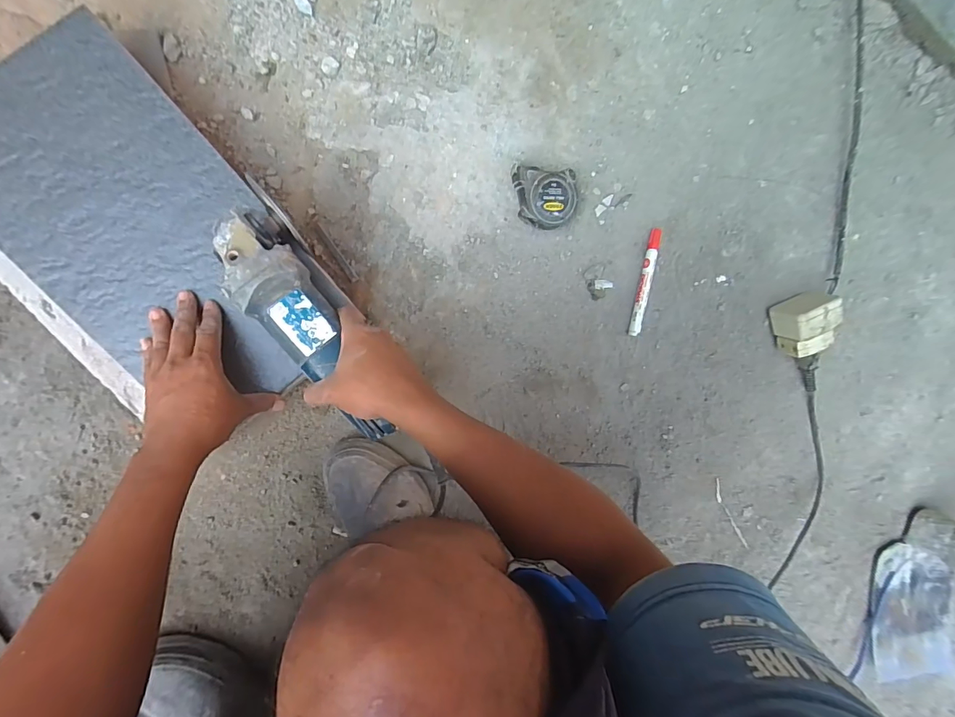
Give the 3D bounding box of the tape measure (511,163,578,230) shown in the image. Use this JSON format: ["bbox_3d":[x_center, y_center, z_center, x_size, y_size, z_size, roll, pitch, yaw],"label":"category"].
[{"bbox_3d":[0.082,-0.200,0.555,0.083,0.039,0.073,-2,99,-9],"label":"tape measure"}]

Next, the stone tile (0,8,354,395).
[{"bbox_3d":[-0.336,-0.125,0.452,0.219,0.016,0.387,-43,99,-2],"label":"stone tile"}]

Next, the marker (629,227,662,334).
[{"bbox_3d":[0.233,-0.105,0.607,0.018,0.013,0.146,10,94,-9],"label":"marker"}]

